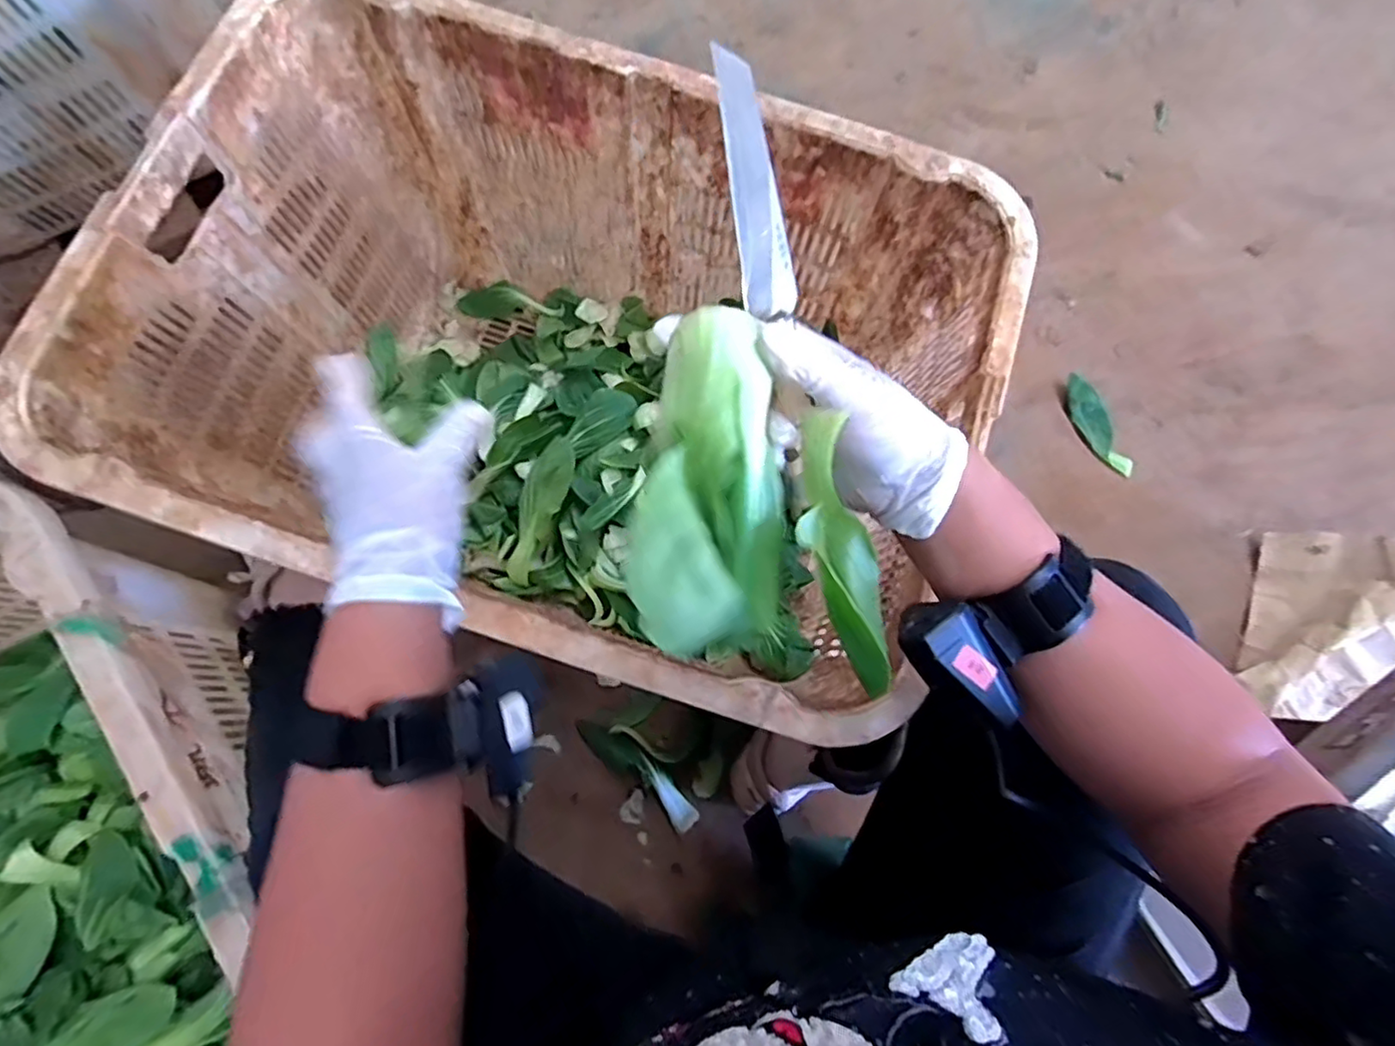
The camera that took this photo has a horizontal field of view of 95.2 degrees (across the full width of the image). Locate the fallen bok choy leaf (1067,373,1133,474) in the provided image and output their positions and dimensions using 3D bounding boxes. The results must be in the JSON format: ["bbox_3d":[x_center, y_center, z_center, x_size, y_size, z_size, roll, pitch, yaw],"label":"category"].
[{"bbox_3d":[0.532,-0.130,0.846,0.034,0.023,0.143,-24,79,-8],"label":"fallen bok choy leaf"}]

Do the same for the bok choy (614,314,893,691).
[{"bbox_3d":[0.034,-0.009,0.284,0.115,0.068,0.139,5,79,0],"label":"bok choy"}]

